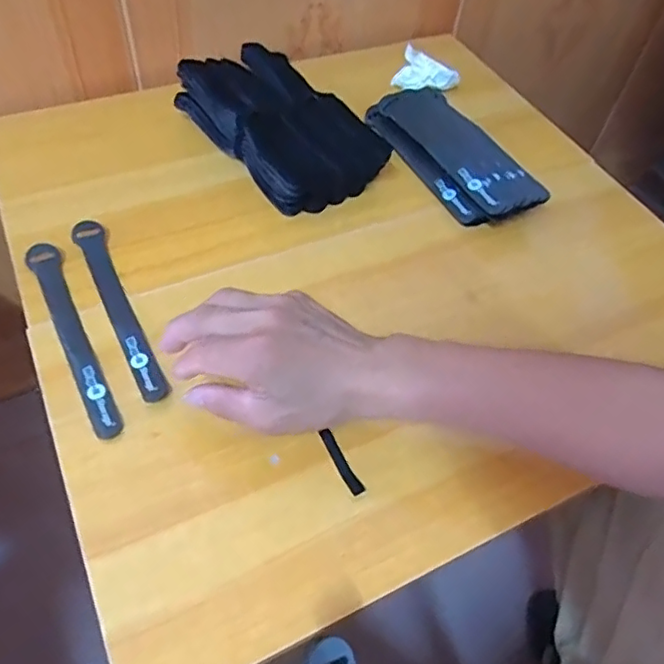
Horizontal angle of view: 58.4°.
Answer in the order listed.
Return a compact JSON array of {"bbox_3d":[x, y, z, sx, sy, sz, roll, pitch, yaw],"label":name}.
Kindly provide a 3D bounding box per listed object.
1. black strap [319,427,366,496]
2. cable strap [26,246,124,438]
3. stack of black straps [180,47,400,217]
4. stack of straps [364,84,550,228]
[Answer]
[{"bbox_3d":[0.006,0.090,0.419,0.010,0.004,0.053,-21,57,-20],"label":"black strap"},{"bbox_3d":[-0.205,0.000,0.469,0.025,0.011,0.198,-24,58,-21],"label":"cable strap"},{"bbox_3d":[-0.052,-0.202,0.596,0.116,0.068,0.211,-33,62,-26],"label":"stack of black straps"},{"bbox_3d":[0.127,-0.183,0.614,0.086,0.033,0.203,-23,58,-21],"label":"stack of straps"}]

